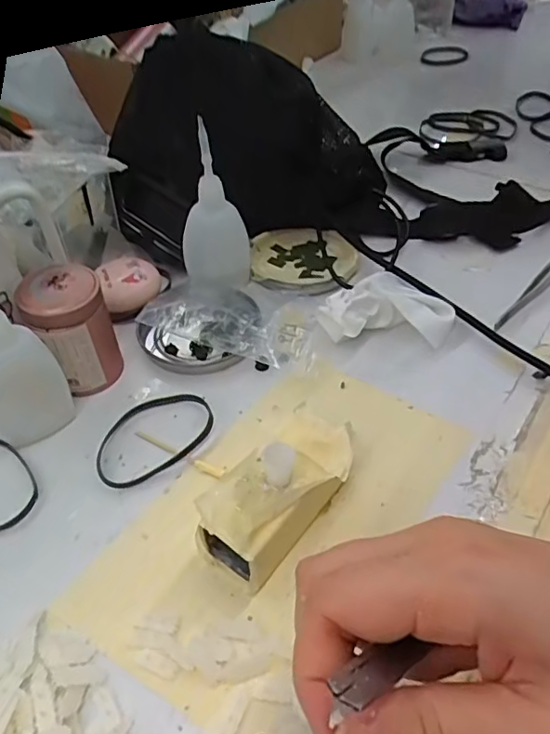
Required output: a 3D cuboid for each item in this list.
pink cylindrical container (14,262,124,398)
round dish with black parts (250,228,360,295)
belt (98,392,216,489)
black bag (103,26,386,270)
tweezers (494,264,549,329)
[{"bbox_3d":[-0.116,-0.021,0.335,0.040,0.067,0.044,2,46,3],"label":"pink cylindrical container"},{"bbox_3d":[0.020,-0.077,0.426,0.078,0.015,0.078,-1,45,1],"label":"round dish with black parts"},{"bbox_3d":[-0.068,0.036,0.320,0.071,0.008,0.048,-27,51,-23],"label":"belt"},{"bbox_3d":[-0.025,-0.165,0.429,0.187,0.124,0.123,-20,48,-18],"label":"black bag"},{"bbox_3d":[0.188,-0.061,0.406,0.012,0.006,0.124,35,55,30],"label":"tweezers"}]

